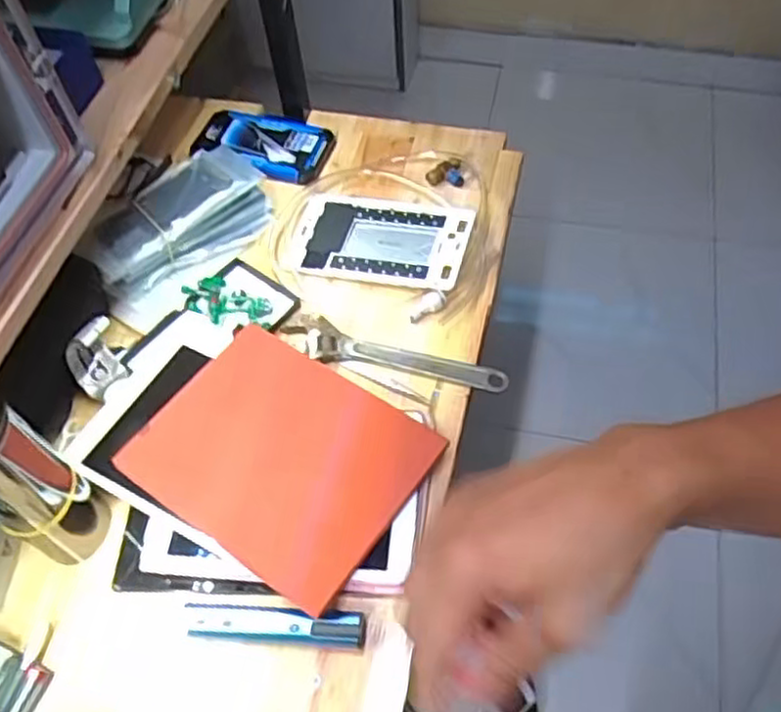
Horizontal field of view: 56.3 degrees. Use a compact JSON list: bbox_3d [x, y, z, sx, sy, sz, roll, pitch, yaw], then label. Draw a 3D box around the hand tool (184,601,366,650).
[{"bbox_3d":[-0.098,0.227,0.616,0.152,0.024,0.028,2,57,5],"label":"hand tool"}]

